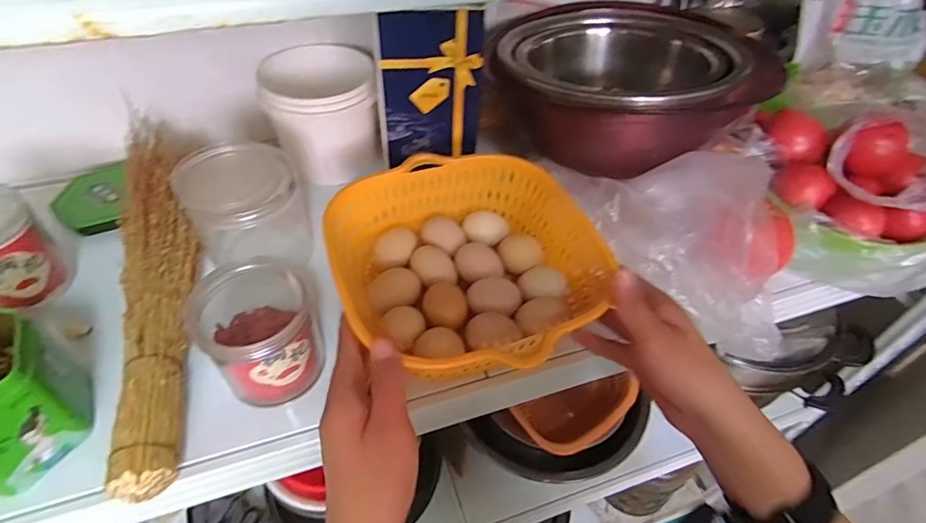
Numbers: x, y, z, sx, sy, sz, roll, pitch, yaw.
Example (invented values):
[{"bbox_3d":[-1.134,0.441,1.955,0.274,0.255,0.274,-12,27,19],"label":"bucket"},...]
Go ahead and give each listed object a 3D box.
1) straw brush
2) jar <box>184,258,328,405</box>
[{"bbox_3d":[-0.272,0.001,0.448,0.055,0.043,0.399,-13,49,-14],"label":"straw brush"},{"bbox_3d":[-0.158,0.051,0.395,0.080,0.094,0.085,1,47,-1],"label":"jar"}]

